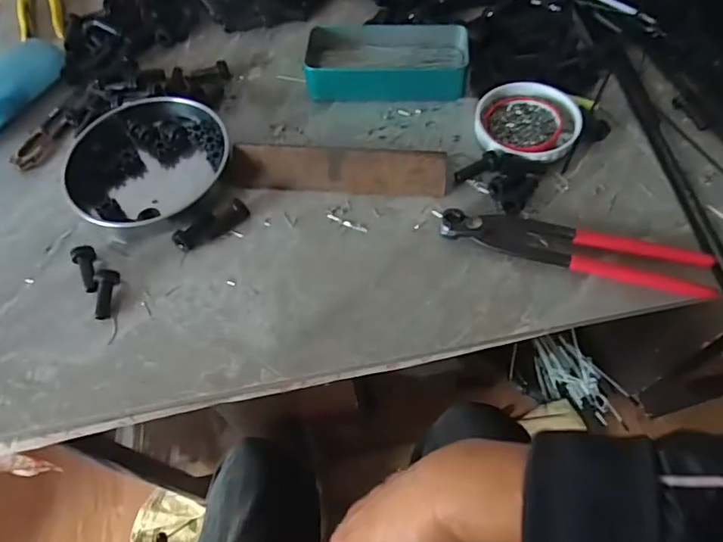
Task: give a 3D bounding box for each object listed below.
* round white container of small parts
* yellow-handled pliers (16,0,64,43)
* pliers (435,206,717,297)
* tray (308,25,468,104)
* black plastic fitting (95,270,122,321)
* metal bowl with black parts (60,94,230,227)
[{"bbox_3d":[0.149,-0.133,0.465,0.090,0.015,0.092,-2,59,3],"label":"round white container of small parts"},{"bbox_3d":[-0.382,-0.319,0.603,0.047,0.010,0.176,-24,61,-10],"label":"yellow-handled pliers"},{"bbox_3d":[0.161,-0.021,0.390,0.194,0.017,0.041,14,61,12],"label":"pliers"},{"bbox_3d":[0.026,-0.205,0.502,0.153,0.031,0.076,-1,59,3],"label":"tray"},{"bbox_3d":[-0.196,0.017,0.393,0.013,0.015,0.039,-2,59,3],"label":"black plastic fitting"},{"bbox_3d":[-0.188,-0.099,0.451,0.135,0.031,0.126,-2,59,3],"label":"metal bowl with black parts"}]

